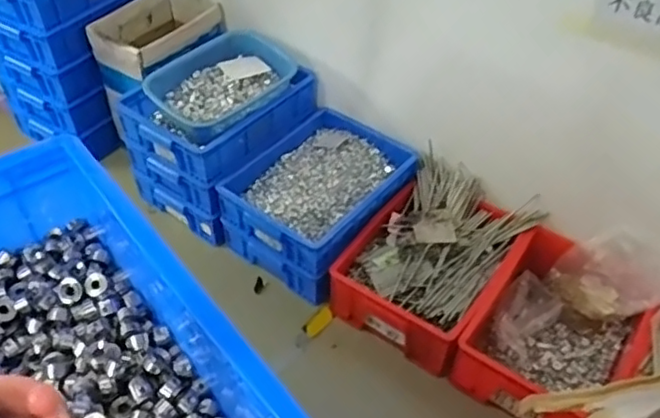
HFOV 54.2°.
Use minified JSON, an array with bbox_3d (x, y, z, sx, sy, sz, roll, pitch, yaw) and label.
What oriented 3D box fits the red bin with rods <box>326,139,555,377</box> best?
[{"bbox_3d":[0.247,0.113,1.519,0.328,0.198,0.482,29,50,24],"label":"red bin with rods"}]

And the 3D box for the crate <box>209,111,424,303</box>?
[{"bbox_3d":[-0.021,-0.035,1.641,0.347,0.172,0.463,29,51,25],"label":"crate"}]

